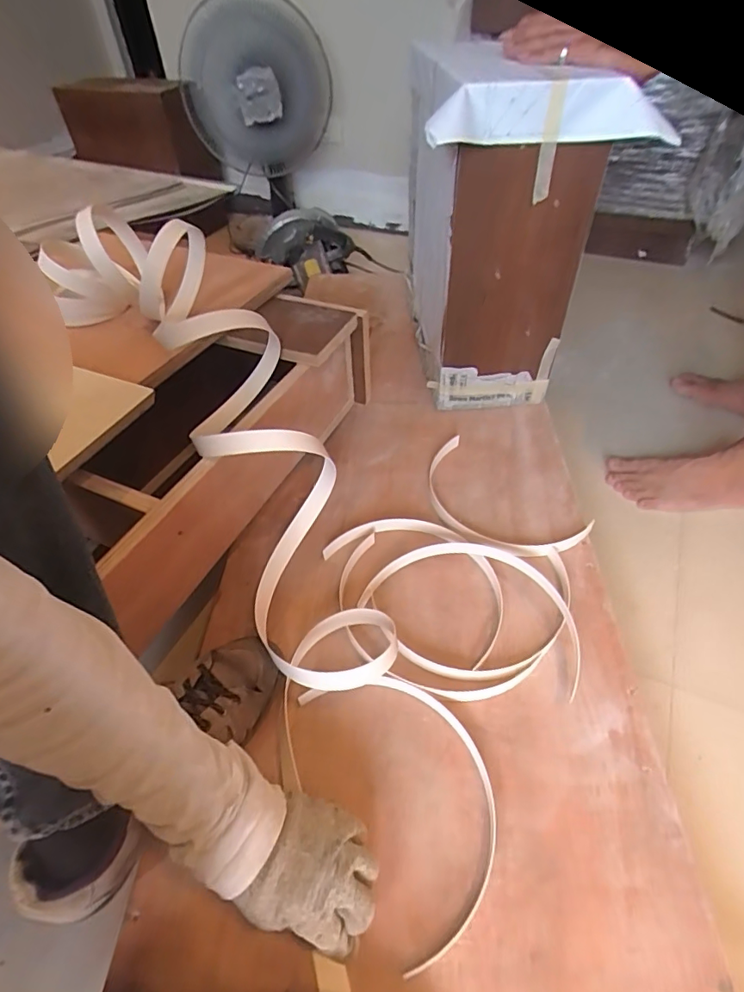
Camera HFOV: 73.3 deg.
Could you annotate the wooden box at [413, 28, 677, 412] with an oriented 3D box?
[{"bbox_3d":[0.171,-0.399,0.800,0.195,0.430,0.364,-6,46,-4],"label":"wooden box"}]

